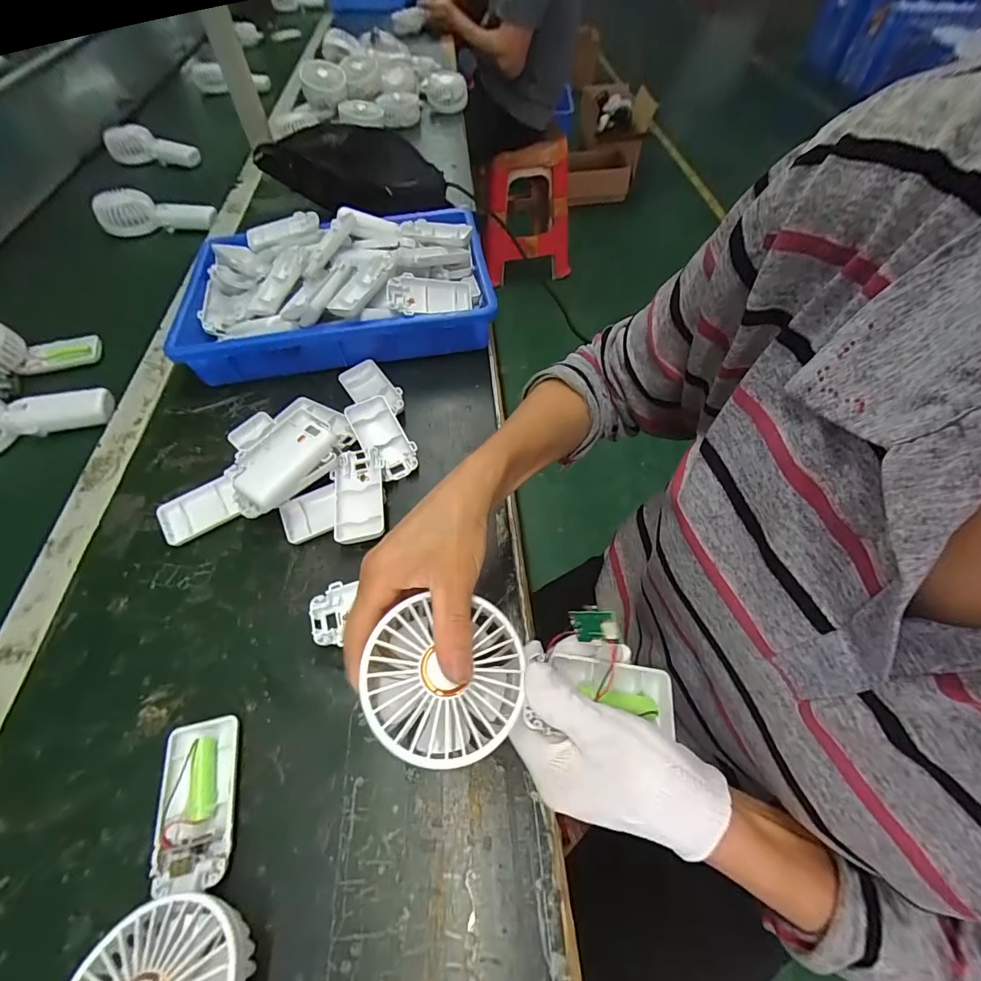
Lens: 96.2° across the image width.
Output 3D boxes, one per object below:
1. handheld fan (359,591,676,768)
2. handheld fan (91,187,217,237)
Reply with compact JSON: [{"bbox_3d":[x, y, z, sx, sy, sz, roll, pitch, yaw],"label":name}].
[{"bbox_3d":[0.025,0.100,0.246,0.180,0.054,0.078,6,54,-19],"label":"handheld fan"},{"bbox_3d":[-0.575,-0.481,0.767,0.187,0.040,0.068,-11,98,-15],"label":"handheld fan"}]

